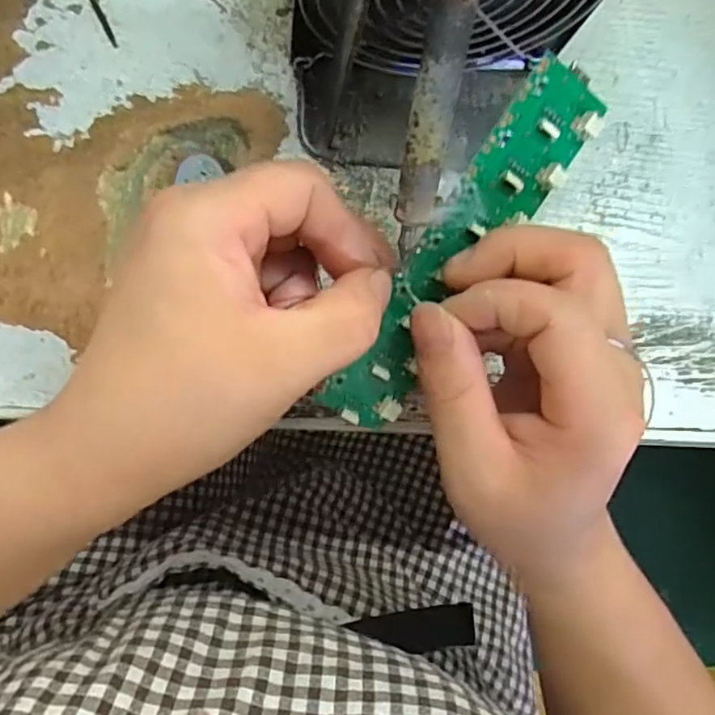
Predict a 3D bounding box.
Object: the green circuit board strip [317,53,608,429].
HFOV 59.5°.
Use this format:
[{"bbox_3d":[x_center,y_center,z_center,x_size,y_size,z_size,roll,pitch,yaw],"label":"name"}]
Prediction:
[{"bbox_3d":[0.035,-0.034,0.214,0.030,0.005,0.136,30,101,-24],"label":"green circuit board strip"}]

